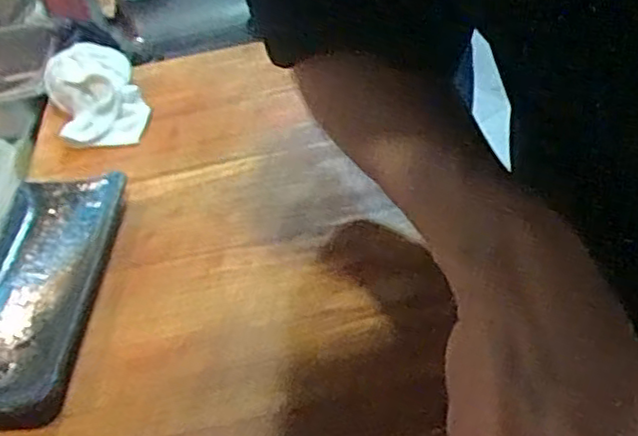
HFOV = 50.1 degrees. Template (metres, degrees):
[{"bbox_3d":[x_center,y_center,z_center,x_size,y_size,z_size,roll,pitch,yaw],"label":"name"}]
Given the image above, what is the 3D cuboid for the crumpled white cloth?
[{"bbox_3d":[-0.210,-0.124,0.639,0.082,0.071,0.113,-21,41,-16],"label":"crumpled white cloth"}]

